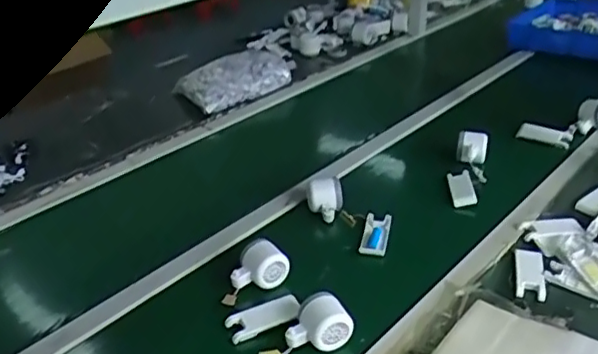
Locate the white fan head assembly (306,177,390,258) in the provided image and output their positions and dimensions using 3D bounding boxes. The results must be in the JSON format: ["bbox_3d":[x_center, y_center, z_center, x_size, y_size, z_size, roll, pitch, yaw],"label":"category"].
[{"bbox_3d":[0.091,0.052,1.004,0.091,0.074,0.174,-22,36,-30],"label":"white fan head assembly"}]

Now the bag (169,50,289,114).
[{"bbox_3d":[-0.162,-0.250,1.533,0.264,0.075,0.167,-21,34,-31],"label":"bag"}]

